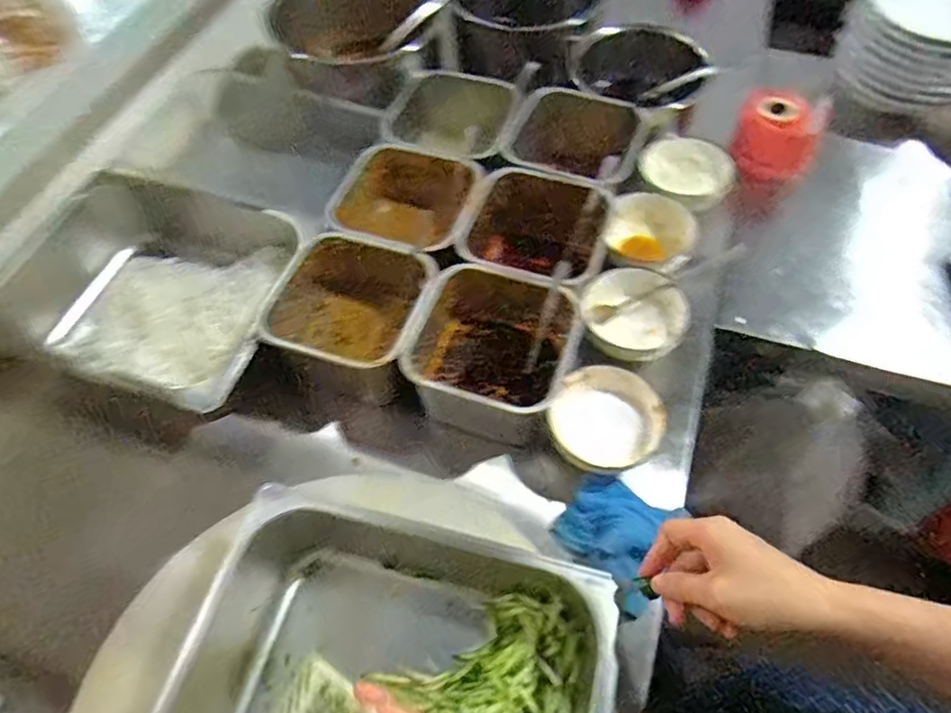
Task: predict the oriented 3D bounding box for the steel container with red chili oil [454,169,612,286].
[{"bbox_3d":[0.067,-0.132,0.728,0.161,0.116,0.166,13,59,10],"label":"steel container with red chili oil"}]

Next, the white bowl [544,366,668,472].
[{"bbox_3d":[0.130,0.067,0.637,0.108,0.053,0.110,-1,58,1],"label":"white bowl"}]

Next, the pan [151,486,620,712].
[{"bbox_3d":[-0.056,0.270,0.487,0.339,0.094,0.241,12,59,9],"label":"pan"}]

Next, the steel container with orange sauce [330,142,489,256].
[{"bbox_3d":[-0.087,-0.168,0.759,0.169,0.111,0.159,15,59,11],"label":"steel container with orange sauce"}]

